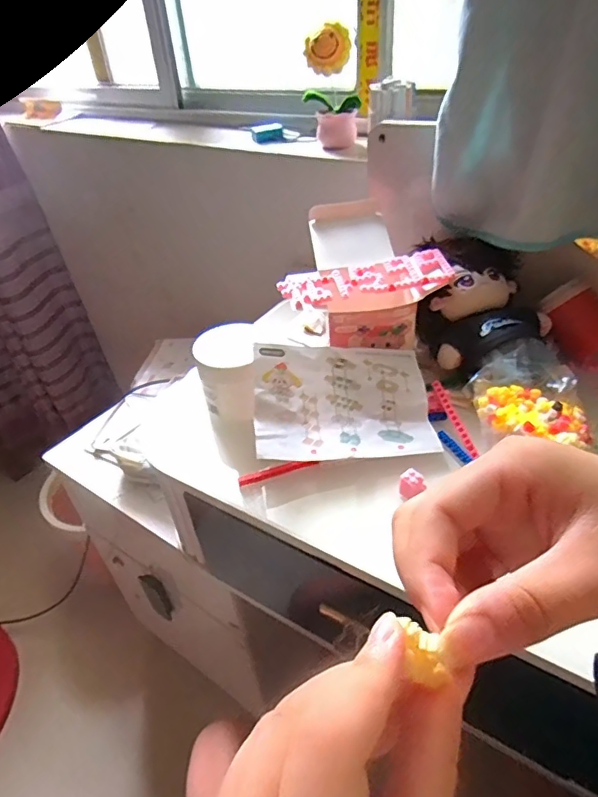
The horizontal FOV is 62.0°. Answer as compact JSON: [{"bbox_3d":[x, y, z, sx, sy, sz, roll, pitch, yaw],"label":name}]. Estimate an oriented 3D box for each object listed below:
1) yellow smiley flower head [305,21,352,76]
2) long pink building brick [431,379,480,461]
[{"bbox_3d":[0.038,-0.468,0.665,0.059,0.053,0.017,2,39,9],"label":"yellow smiley flower head"},{"bbox_3d":[0.148,0.018,0.475,0.010,0.010,0.081,-13,58,-9],"label":"long pink building brick"}]

